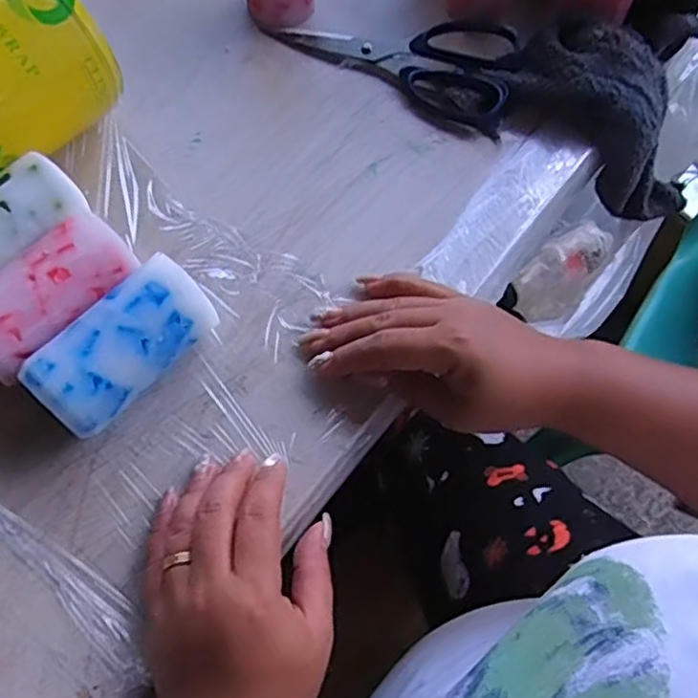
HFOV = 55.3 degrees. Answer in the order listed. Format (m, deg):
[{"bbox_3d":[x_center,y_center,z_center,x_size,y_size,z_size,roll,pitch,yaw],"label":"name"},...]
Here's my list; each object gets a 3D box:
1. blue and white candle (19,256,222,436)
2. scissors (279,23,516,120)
[{"bbox_3d":[-0.117,0.003,0.356,0.044,0.052,0.094,40,70,13],"label":"blue and white candle"},{"bbox_3d":[0.033,-0.204,0.473,0.163,0.019,0.071,7,66,1],"label":"scissors"}]

